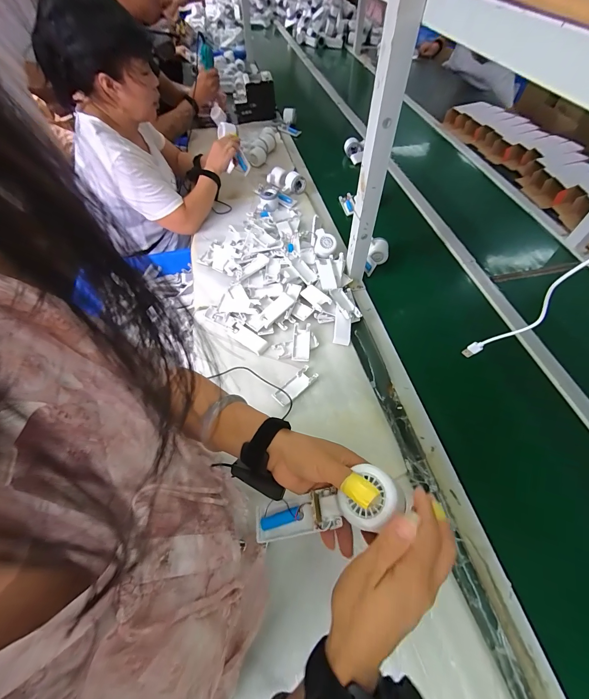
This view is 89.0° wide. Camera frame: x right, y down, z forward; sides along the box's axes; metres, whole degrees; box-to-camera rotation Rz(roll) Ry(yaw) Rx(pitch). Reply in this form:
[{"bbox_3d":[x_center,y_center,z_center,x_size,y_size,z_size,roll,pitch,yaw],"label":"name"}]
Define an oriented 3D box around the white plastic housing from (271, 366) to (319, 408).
[{"bbox_3d":[0.001,0.079,0.646,0.102,0.015,0.036,-38,65,-24],"label":"white plastic housing"}]

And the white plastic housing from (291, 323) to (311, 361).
[{"bbox_3d":[0.016,-0.017,0.701,0.039,0.018,0.100,4,56,0],"label":"white plastic housing"}]

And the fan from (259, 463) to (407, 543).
[{"bbox_3d":[0.026,0.164,0.310,0.178,0.034,0.050,-30,51,29],"label":"fan"}]

